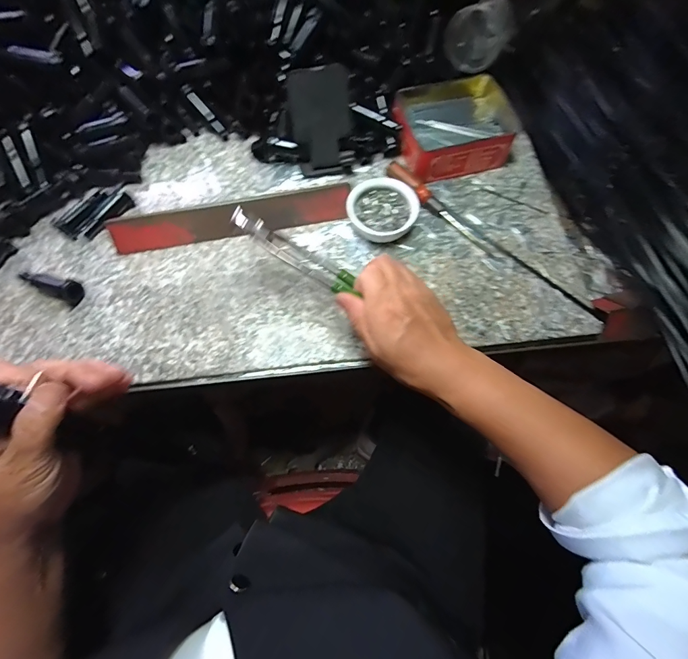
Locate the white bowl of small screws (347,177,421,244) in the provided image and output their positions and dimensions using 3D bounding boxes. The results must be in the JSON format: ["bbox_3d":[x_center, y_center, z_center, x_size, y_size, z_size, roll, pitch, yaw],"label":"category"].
[{"bbox_3d":[0.041,-0.128,0.407,0.066,0.027,0.065,0,69,0],"label":"white bowl of small screws"}]

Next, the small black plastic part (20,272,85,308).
[{"bbox_3d":[-0.291,-0.046,0.378,0.059,0.021,0.023,25,71,9],"label":"small black plastic part"}]

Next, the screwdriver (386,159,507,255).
[{"bbox_3d":[0.110,-0.132,0.415,0.157,0.017,0.022,41,74,14],"label":"screwdriver"}]

